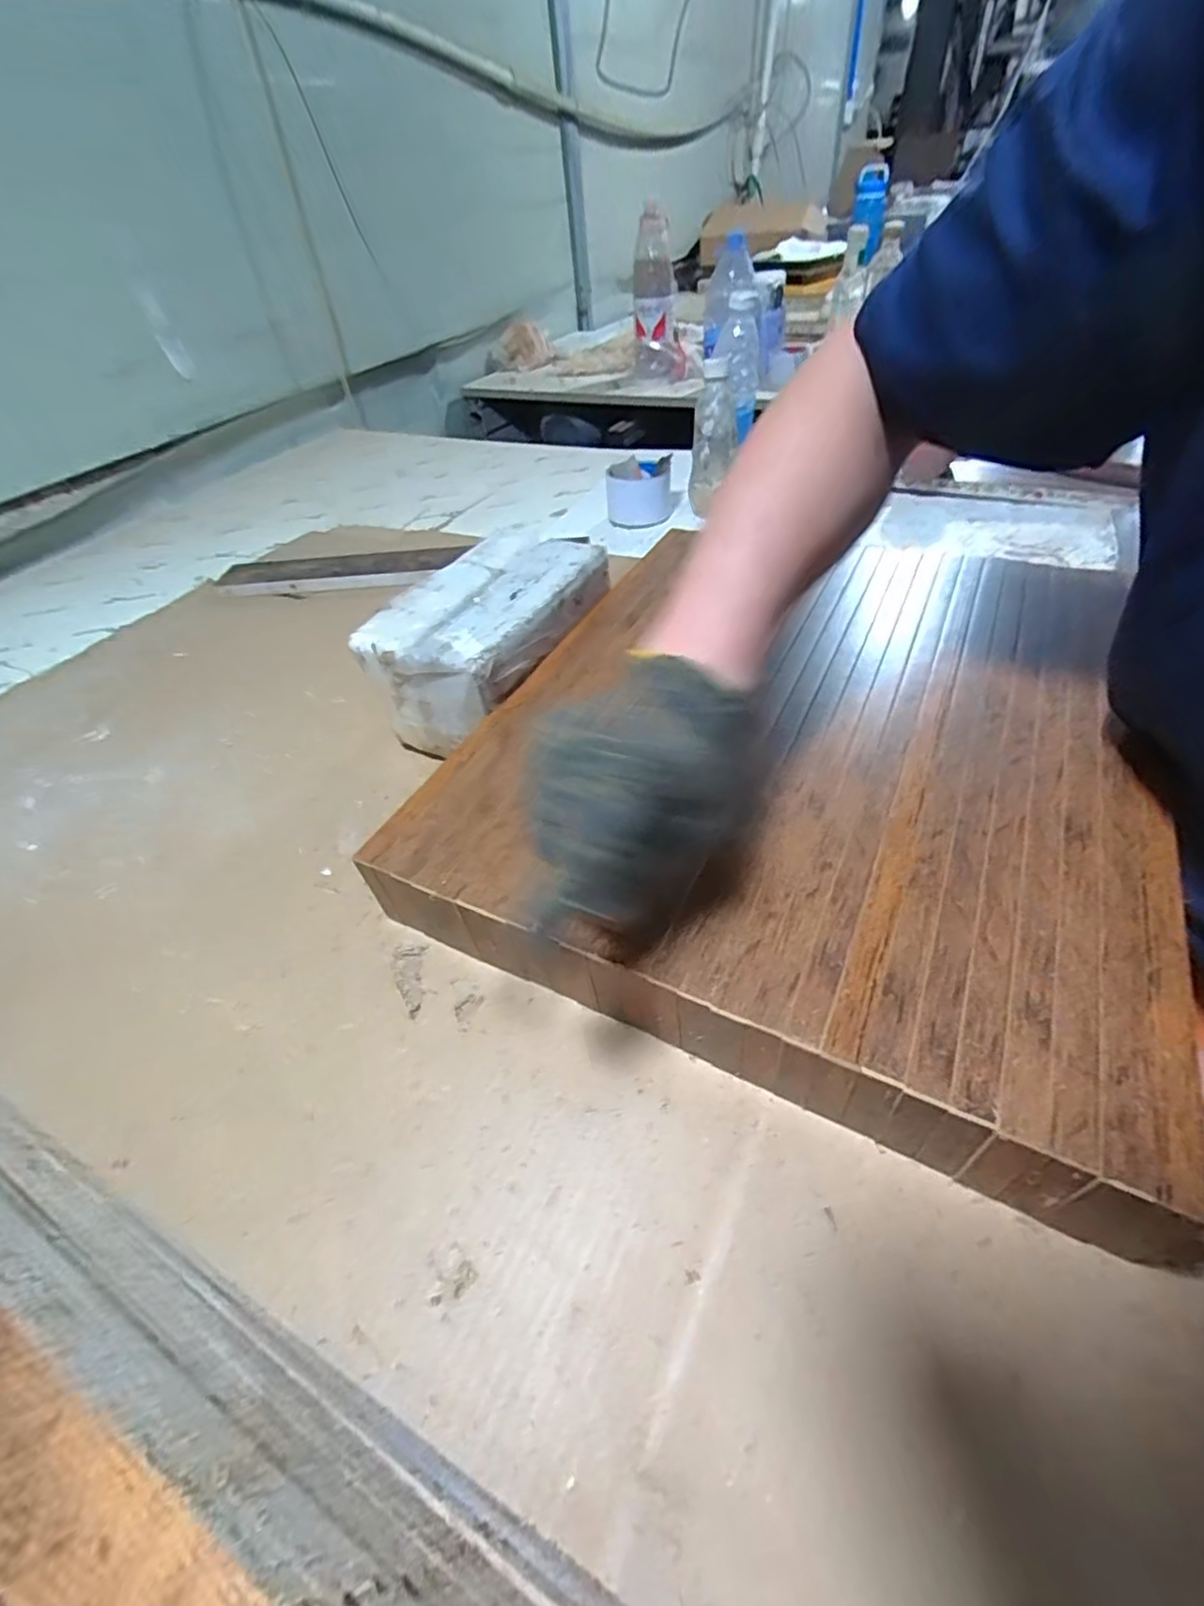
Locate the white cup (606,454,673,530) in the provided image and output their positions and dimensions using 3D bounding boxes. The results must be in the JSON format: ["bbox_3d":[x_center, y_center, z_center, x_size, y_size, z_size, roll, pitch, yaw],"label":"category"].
[{"bbox_3d":[0.049,-0.395,0.790,0.076,0.071,0.075,3,45,10],"label":"white cup"}]

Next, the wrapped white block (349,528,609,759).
[{"bbox_3d":[-0.086,-0.132,0.522,0.122,0.106,0.206,19,50,24],"label":"wrapped white block"}]

